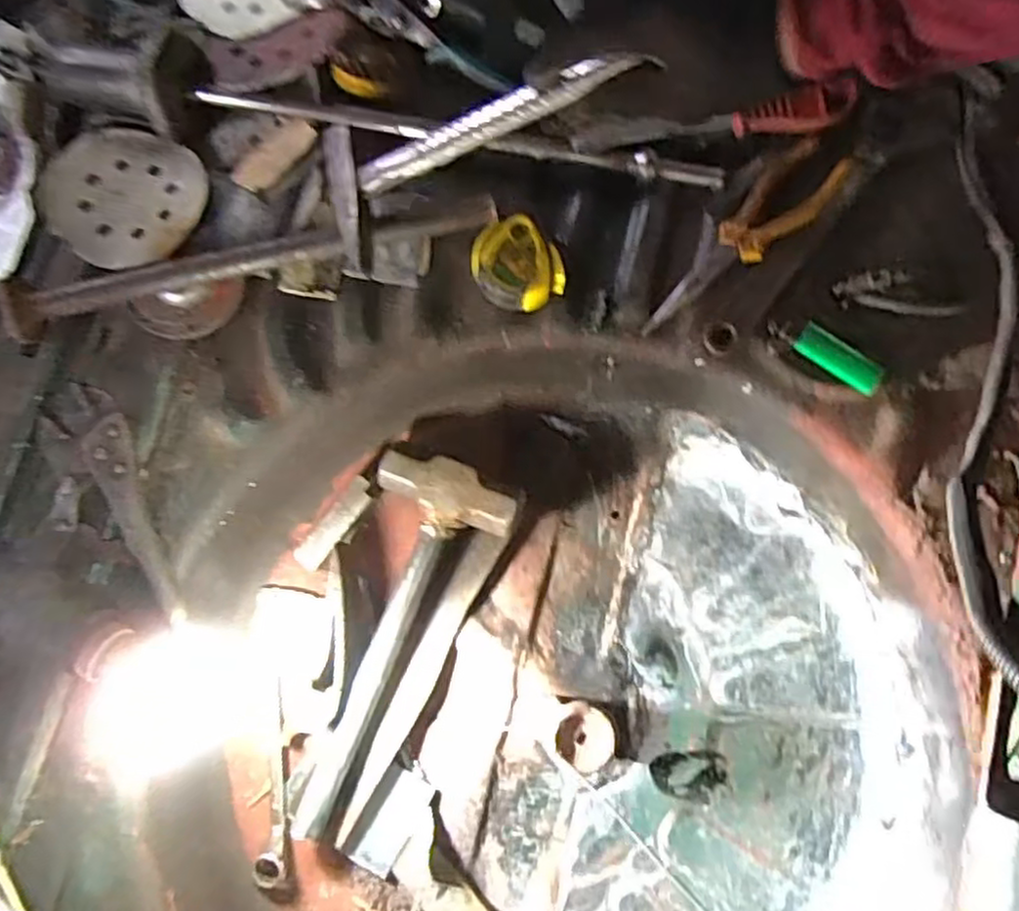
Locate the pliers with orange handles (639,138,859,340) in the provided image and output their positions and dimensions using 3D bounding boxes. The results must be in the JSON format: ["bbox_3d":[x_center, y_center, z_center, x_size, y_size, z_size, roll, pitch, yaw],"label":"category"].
[{"bbox_3d":[0.173,-0.172,0.557,0.186,0.016,0.054,-37,73,6],"label":"pliers with orange handles"}]

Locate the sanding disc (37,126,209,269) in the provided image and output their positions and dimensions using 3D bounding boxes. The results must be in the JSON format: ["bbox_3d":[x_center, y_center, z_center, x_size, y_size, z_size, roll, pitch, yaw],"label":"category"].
[{"bbox_3d":[-0.299,-0.202,0.556,0.121,0.012,0.116,2,72,-5],"label":"sanding disc"}]

